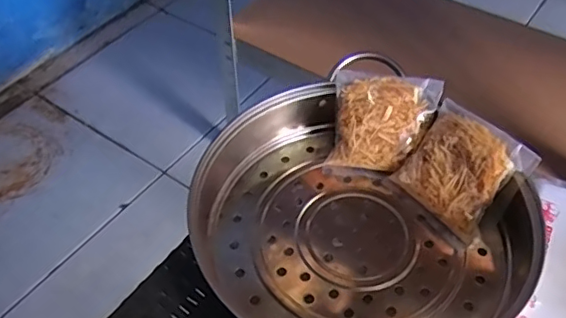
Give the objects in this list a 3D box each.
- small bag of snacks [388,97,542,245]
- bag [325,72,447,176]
[{"bbox_3d":[0.149,0.007,0.479,0.090,0.020,0.089,44,103,29],"label":"small bag of snacks"},{"bbox_3d":[0.092,-0.032,0.520,0.089,0.036,0.087,9,88,9],"label":"bag"}]

